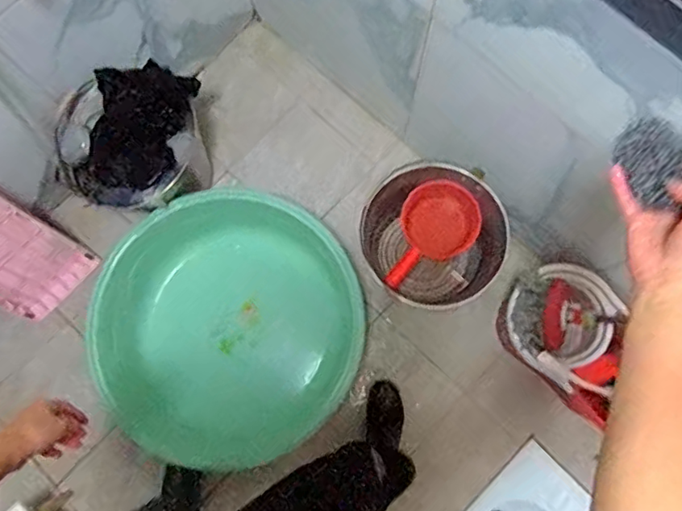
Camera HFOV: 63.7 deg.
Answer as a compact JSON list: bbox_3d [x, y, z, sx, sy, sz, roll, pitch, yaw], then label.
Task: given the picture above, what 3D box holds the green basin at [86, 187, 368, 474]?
[{"bbox_3d":[-0.290,0.194,1.407,0.689,0.157,0.641,0,80,0],"label":"green basin"}]

